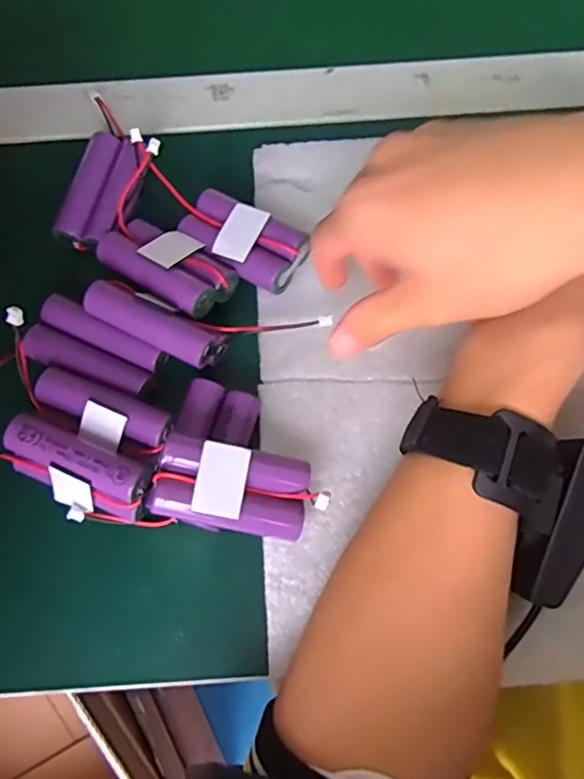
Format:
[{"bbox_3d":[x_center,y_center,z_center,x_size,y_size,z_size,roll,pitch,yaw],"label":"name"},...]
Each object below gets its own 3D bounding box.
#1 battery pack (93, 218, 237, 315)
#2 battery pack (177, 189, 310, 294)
[{"bbox_3d":[-0.064,-0.066,0.306,0.069,0.017,0.036,34,76,9],"label":"battery pack"},{"bbox_3d":[-0.026,-0.080,0.310,0.068,0.017,0.033,37,77,10],"label":"battery pack"}]

